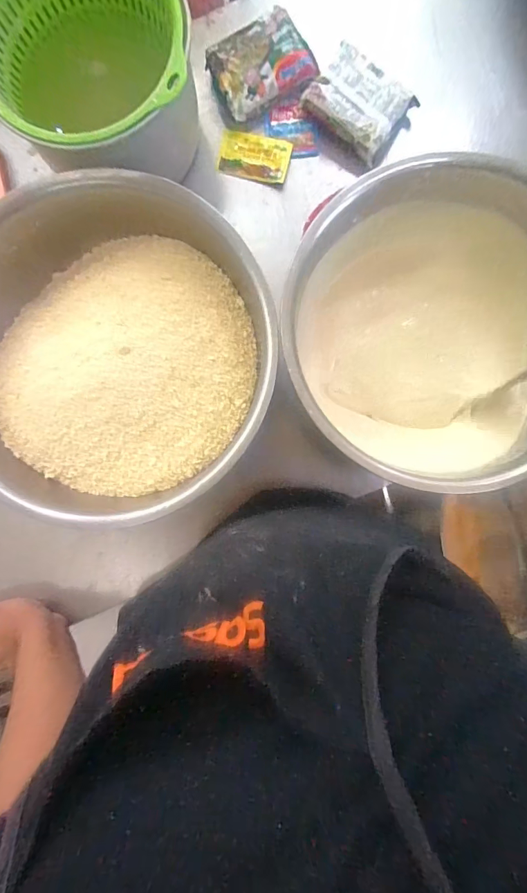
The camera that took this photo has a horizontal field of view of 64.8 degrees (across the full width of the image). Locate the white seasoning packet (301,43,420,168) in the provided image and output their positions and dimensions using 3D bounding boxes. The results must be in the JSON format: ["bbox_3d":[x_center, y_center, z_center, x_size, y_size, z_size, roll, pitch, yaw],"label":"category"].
[{"bbox_3d":[0.126,-0.455,0.548,0.121,0.037,0.103,37,90,2],"label":"white seasoning packet"}]

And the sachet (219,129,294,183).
[{"bbox_3d":[-0.012,-0.401,0.574,0.097,0.012,0.059,15,90,2],"label":"sachet"}]

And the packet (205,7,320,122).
[{"bbox_3d":[-0.004,-0.506,0.553,0.127,0.029,0.099,-26,89,1],"label":"packet"}]

